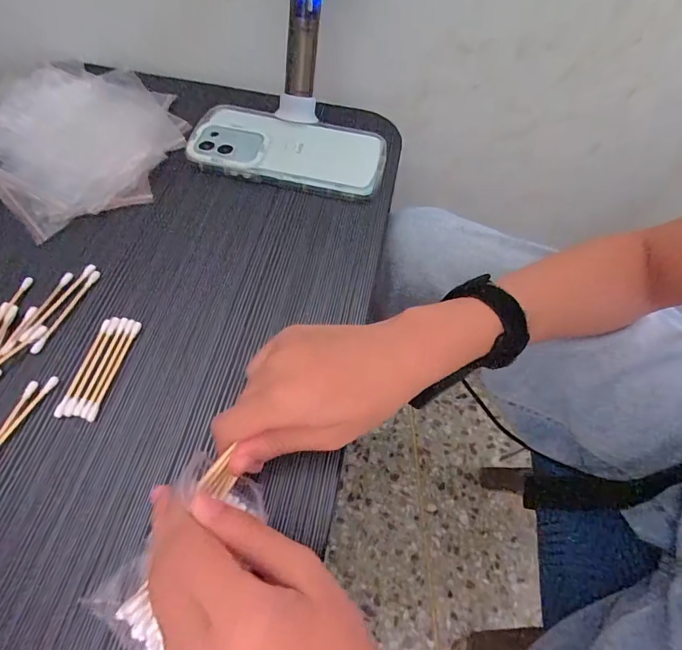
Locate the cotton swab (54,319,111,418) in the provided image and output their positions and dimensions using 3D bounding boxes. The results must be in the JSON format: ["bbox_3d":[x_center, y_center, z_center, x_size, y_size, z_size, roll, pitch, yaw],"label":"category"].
[{"bbox_3d":[-0.166,0.027,0.269,0.004,0.006,0.068,11,61,3],"label":"cotton swab"}]

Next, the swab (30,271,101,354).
[{"bbox_3d":[-0.191,-0.010,0.287,0.006,0.005,0.068,20,62,8],"label":"swab"}]

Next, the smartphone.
[{"bbox_3d":[-0.046,-0.157,0.366,0.164,0.008,0.080,12,61,3],"label":"smartphone"}]

